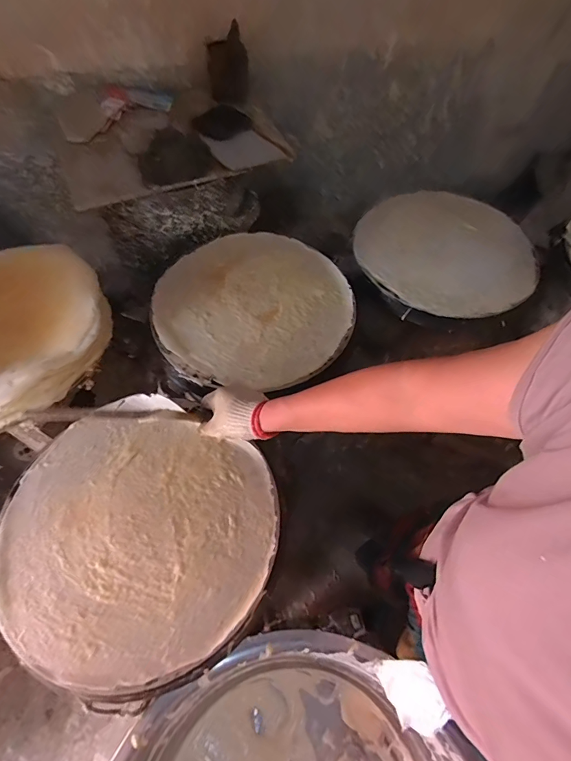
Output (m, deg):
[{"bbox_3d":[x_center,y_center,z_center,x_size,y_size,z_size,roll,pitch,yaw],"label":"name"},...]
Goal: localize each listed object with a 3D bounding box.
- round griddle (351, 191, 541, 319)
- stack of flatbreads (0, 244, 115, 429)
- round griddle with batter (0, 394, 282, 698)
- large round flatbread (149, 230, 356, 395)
[{"bbox_3d":[0.348,-0.279,0.850,0.377,0.038,0.341,-20,63,-14],"label":"round griddle"},{"bbox_3d":[-0.496,-0.083,0.682,0.304,0.085,0.370,28,62,13],"label":"stack of flatbreads"},{"bbox_3d":[-0.212,0.210,0.556,0.374,0.024,0.352,1,60,-2],"label":"round griddle with batter"},{"bbox_3d":[-0.062,-0.143,0.760,0.363,0.027,0.353,1,60,-2],"label":"large round flatbread"}]

